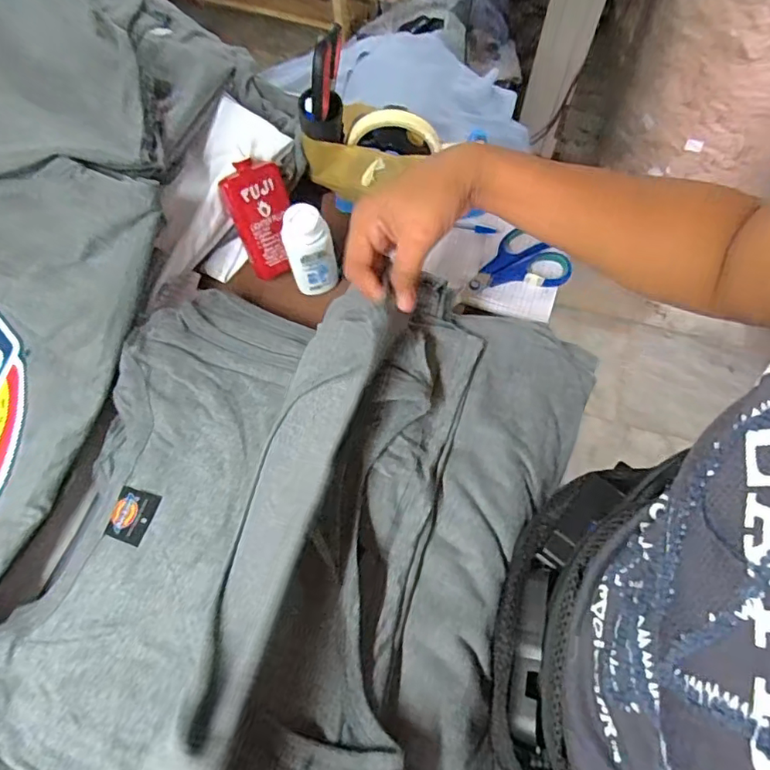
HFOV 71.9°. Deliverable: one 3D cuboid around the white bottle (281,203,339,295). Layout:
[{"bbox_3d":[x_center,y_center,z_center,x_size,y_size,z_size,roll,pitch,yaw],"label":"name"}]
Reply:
[{"bbox_3d":[-0.072,-0.126,0.517,0.044,0.107,0.033,-11,69,-2],"label":"white bottle"}]

